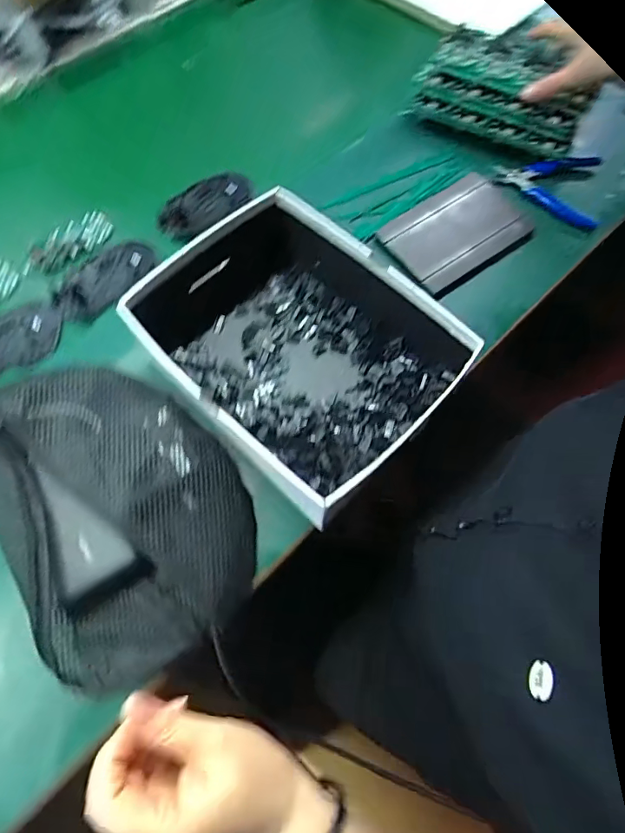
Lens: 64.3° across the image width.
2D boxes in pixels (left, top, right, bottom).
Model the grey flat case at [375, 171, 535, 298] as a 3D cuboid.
[{"bbox_3d":[0.159,-0.210,0.558,0.167,0.011,0.115,-35,71,-15],"label":"grey flat case"}]

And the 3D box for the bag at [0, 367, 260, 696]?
[{"bbox_3d":[-0.160,0.067,0.414,0.181,0.068,0.267,-29,67,-13],"label":"bag"}]

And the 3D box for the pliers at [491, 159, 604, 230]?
[{"bbox_3d":[0.279,-0.274,0.594,0.118,0.014,0.114,12,64,6],"label":"pliers"}]

